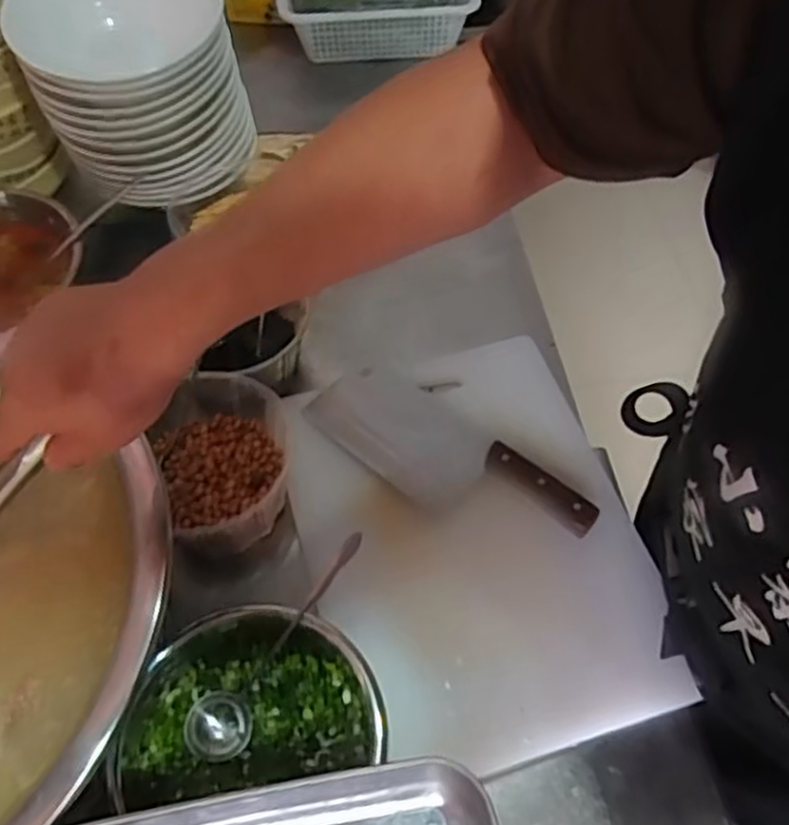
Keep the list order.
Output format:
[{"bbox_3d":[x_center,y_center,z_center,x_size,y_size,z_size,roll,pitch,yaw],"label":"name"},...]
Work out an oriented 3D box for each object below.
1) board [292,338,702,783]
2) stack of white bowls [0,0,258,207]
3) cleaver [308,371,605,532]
[{"bbox_3d":[0.064,0.107,0.674,0.290,0.022,0.388,-13,57,-7],"label":"board"},{"bbox_3d":[-0.289,-0.382,0.825,0.215,0.197,0.177,-15,57,-8],"label":"stack of white bowls"},{"bbox_3d":[0.045,0.041,0.702,0.287,0.025,0.106,38,65,23],"label":"cleaver"}]

